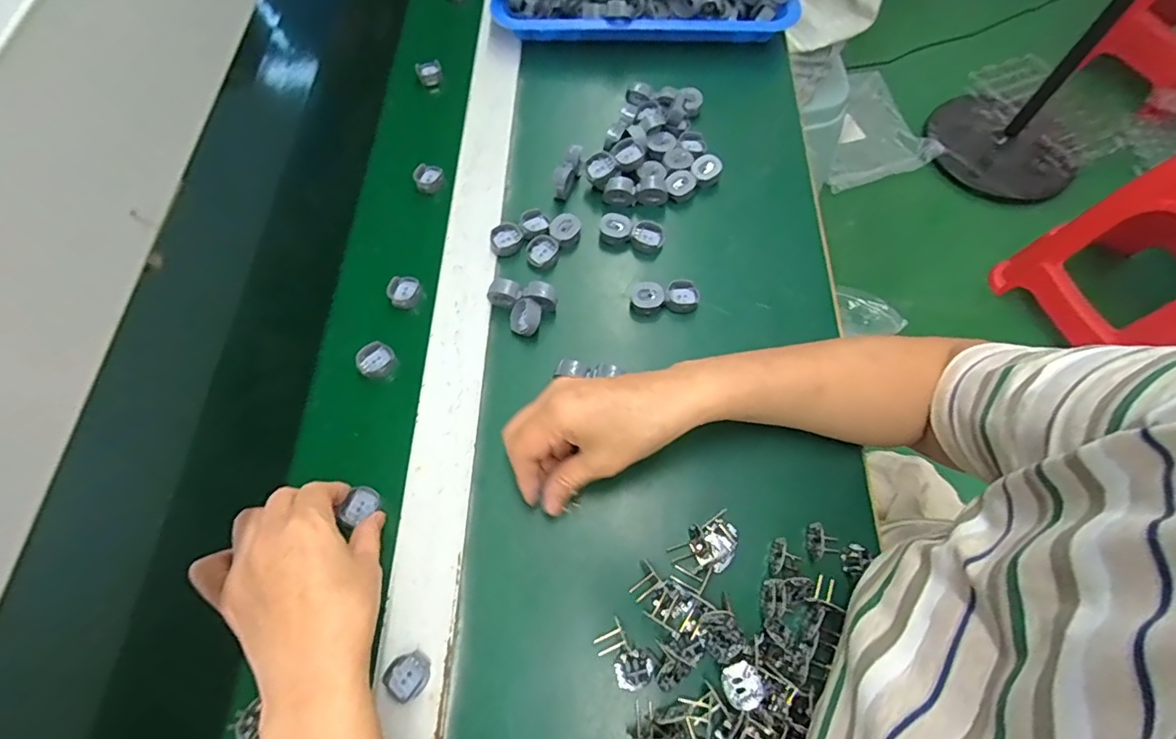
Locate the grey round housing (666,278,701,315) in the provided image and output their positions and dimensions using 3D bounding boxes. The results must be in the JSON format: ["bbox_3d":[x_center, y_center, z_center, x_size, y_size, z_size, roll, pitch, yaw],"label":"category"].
[{"bbox_3d":[0.082,-0.063,0.450,0.028,0.014,0.029,12,67,5],"label":"grey round housing"}]

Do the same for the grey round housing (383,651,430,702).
[{"bbox_3d":[-0.117,0.199,0.340,0.025,0.007,0.027,0,67,0],"label":"grey round housing"}]

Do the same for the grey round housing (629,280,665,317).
[{"bbox_3d":[0.050,-0.059,0.448,0.029,0.022,0.025,5,67,2],"label":"grey round housing"}]

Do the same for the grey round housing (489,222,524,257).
[{"bbox_3d":[-0.074,-0.118,0.474,0.030,0.009,0.033,0,67,0],"label":"grey round housing"}]

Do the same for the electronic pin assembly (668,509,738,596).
[{"bbox_3d":[0.085,0.124,0.366,0.048,0.009,0.034,-35,71,-14],"label":"electronic pin assembly"}]

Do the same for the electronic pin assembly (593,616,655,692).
[{"bbox_3d":[0.024,0.189,0.343,0.025,0.009,0.039,-37,71,-14],"label":"electronic pin assembly"}]

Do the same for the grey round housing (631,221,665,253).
[{"bbox_3d":[0.055,-0.121,0.475,0.028,0.014,0.028,0,67,0],"label":"grey round housing"}]

